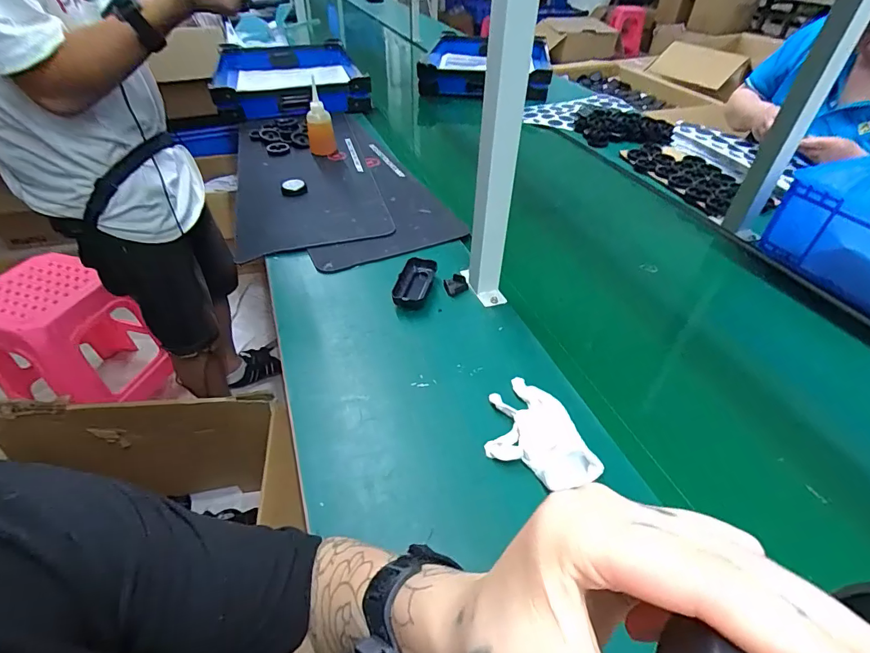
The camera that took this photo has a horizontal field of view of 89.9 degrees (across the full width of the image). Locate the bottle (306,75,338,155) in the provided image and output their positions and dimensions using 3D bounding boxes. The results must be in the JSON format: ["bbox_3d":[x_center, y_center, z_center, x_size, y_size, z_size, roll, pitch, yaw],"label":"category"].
[{"bbox_3d":[-0.281,-0.505,1.048,0.062,0.156,0.054,-11,45,-12],"label":"bottle"}]

